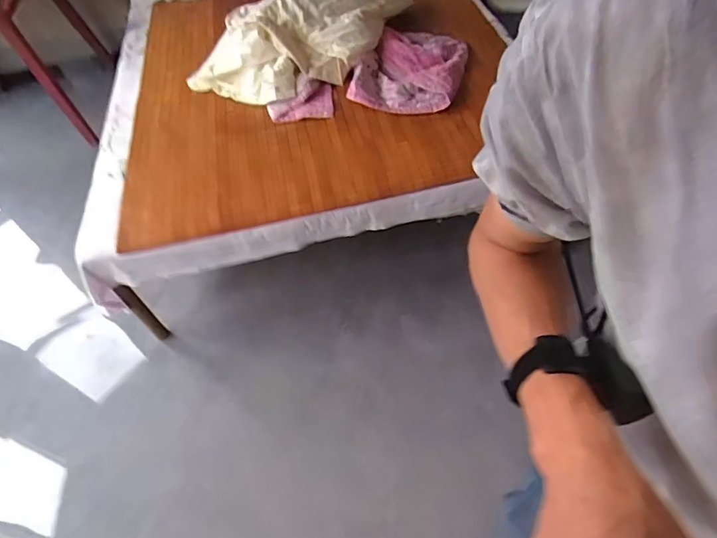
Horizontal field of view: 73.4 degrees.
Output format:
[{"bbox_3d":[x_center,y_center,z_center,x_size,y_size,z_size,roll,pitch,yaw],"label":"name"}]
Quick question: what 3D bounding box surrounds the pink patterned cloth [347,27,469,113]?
[{"bbox_3d":[0.192,-0.701,1.665,0.333,0.078,0.436,13,55,14],"label":"pink patterned cloth"}]

